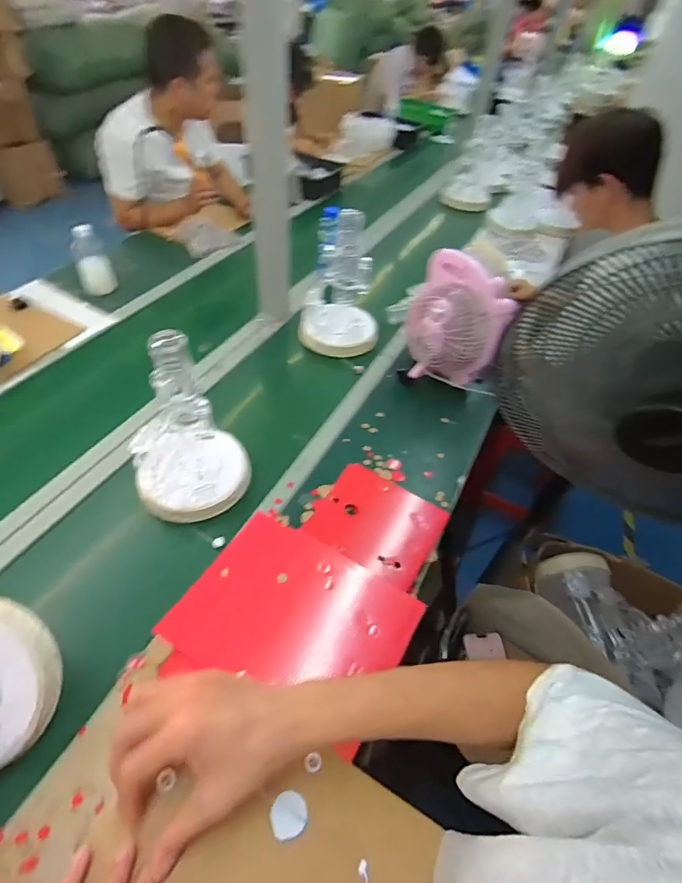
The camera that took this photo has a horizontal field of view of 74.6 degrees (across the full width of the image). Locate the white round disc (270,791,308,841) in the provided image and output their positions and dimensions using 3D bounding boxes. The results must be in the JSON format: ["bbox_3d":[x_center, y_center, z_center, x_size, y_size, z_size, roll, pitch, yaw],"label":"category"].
[{"bbox_3d":[-0.038,0.277,0.332,0.026,0.005,0.026,3,48,-4],"label":"white round disc"}]

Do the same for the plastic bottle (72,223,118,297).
[{"bbox_3d":[-0.717,-0.526,1.292,0.084,0.180,0.068,-16,52,-20],"label":"plastic bottle"}]

